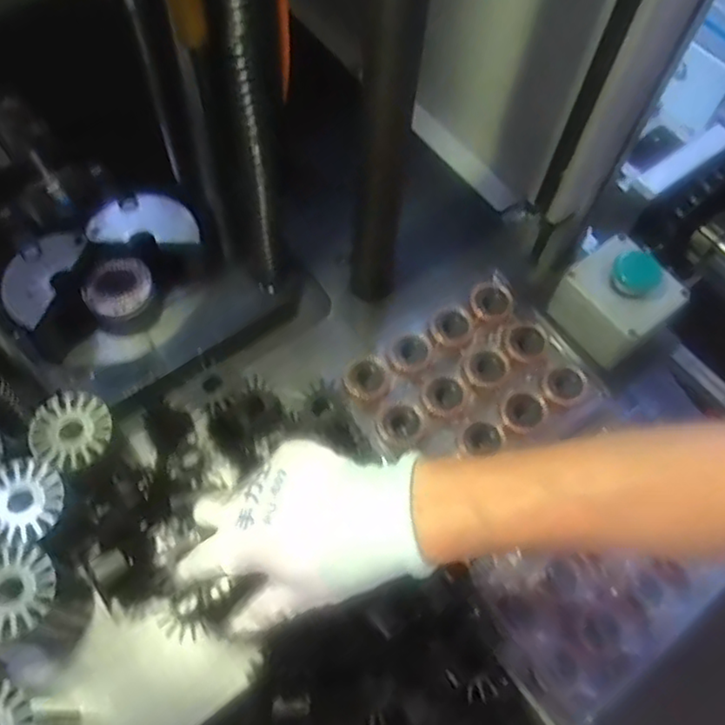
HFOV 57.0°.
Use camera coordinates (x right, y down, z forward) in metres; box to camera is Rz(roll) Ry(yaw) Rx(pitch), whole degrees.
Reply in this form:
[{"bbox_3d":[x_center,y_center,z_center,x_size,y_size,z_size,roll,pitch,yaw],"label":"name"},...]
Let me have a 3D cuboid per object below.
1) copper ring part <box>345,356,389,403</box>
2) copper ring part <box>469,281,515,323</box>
[{"bbox_3d":[0.004,0.013,0.530,0.034,0.010,0.035,1,62,-3],"label":"copper ring part"},{"bbox_3d":[0.110,-0.054,0.570,0.040,0.007,0.037,1,62,-3],"label":"copper ring part"}]

